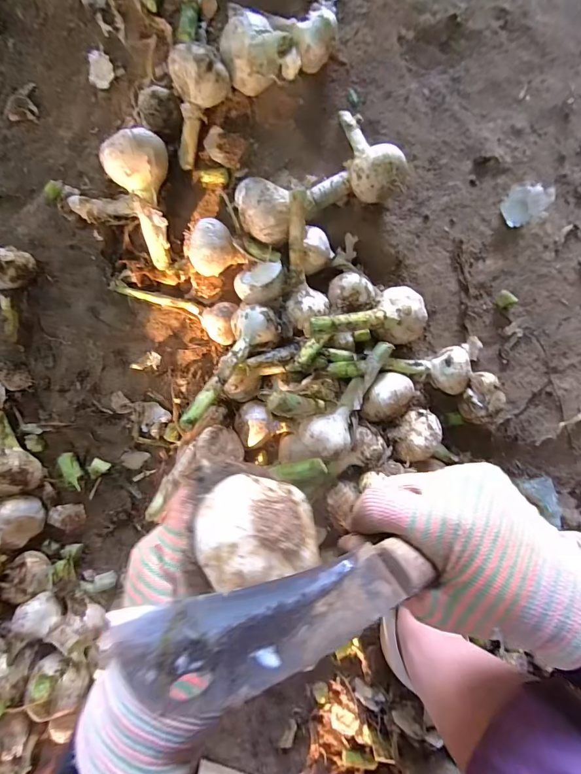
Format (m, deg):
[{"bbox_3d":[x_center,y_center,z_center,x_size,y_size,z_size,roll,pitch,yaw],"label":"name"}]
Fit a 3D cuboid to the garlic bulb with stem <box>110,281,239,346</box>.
[{"bbox_3d":[-0.130,-0.082,0.407,0.148,0.038,0.042,13,89,0],"label":"garlic bulb with stem"}]

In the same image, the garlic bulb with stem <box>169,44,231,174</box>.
[{"bbox_3d":[-0.097,-0.289,0.388,0.048,0.046,0.105,28,130,1],"label":"garlic bulb with stem"}]

